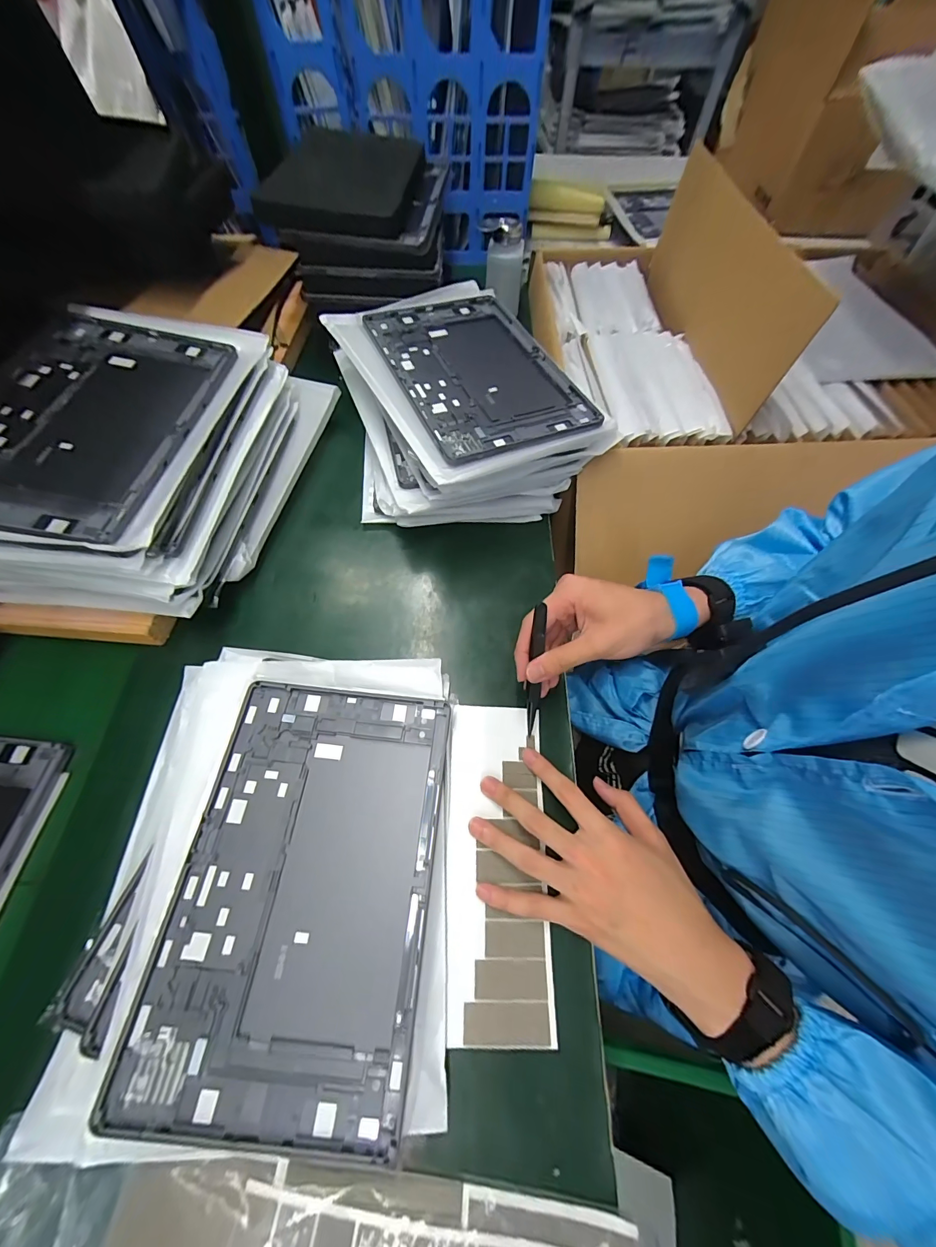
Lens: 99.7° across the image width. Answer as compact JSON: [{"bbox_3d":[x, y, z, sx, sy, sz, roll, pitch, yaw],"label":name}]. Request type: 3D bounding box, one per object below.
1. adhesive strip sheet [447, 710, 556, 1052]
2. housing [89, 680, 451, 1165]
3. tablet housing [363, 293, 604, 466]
[{"bbox_3d":[0.022,0.172,0.301,0.074,0.007,0.217,2,63,-1],"label":"adhesive strip sheet"},{"bbox_3d":[-0.111,0.171,0.274,0.168,0.008,0.252,6,62,0],"label":"housing"},{"bbox_3d":[0.006,-0.271,0.422,0.166,0.011,0.259,-21,66,-14],"label":"tablet housing"}]

